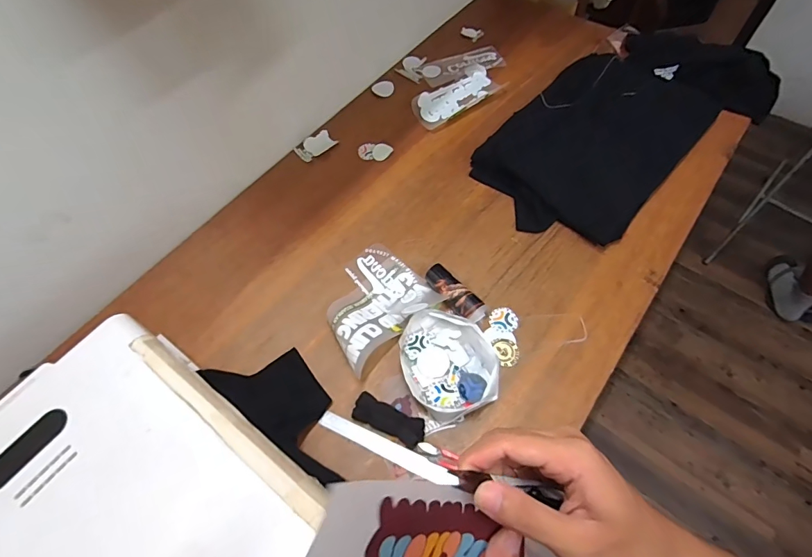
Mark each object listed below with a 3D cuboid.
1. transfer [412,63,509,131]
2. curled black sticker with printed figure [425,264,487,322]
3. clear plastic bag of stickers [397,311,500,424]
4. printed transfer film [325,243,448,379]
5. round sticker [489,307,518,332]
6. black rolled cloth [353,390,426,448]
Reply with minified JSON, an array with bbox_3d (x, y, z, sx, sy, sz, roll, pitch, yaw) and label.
[{"bbox_3d":[0.144,-0.512,1.171,0.278,0.029,0.124,-39,66,-17],"label":"transfer"},{"bbox_3d":[0.097,0.033,0.849,0.055,0.047,0.141,-41,67,-17],"label":"curled black sticker with printed figure"},{"bbox_3d":[0.076,0.152,0.783,0.158,0.048,0.196,-17,62,-6],"label":"clear plastic bag of stickers"},{"bbox_3d":[-0.073,0.039,0.846,0.225,0.066,0.207,-40,66,-17],"label":"printed transfer film"},{"bbox_3d":[0.194,0.082,0.841,0.056,0.004,0.050,-2,63,5],"label":"round sticker"},{"bbox_3d":[-0.029,0.248,0.740,0.129,0.024,0.051,22,65,14],"label":"black rolled cloth"}]

